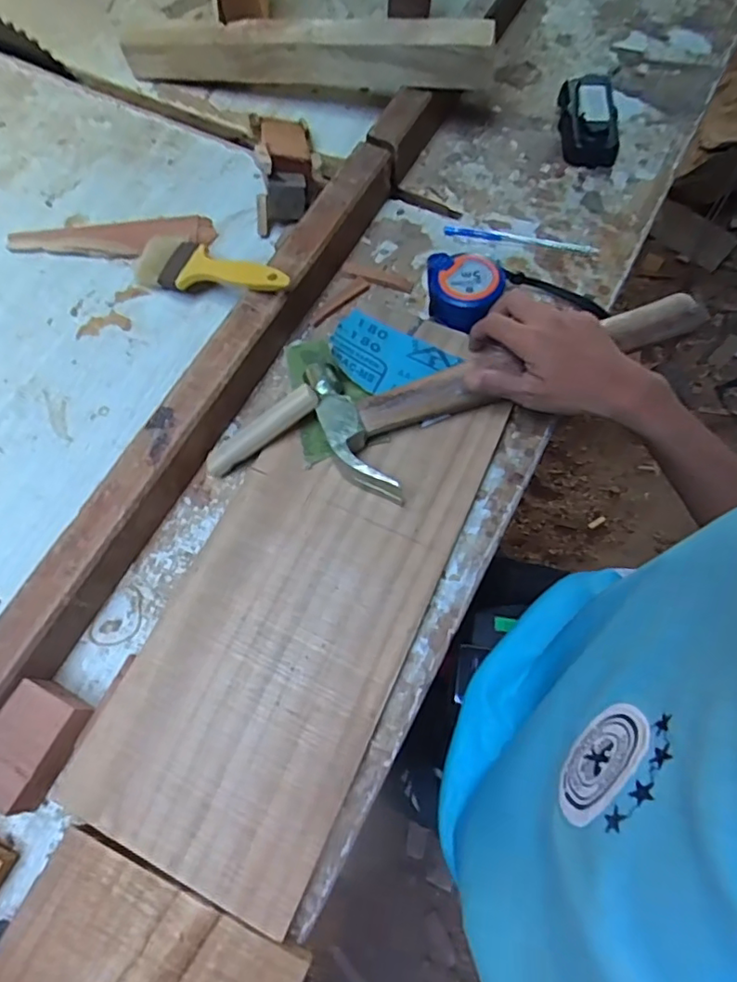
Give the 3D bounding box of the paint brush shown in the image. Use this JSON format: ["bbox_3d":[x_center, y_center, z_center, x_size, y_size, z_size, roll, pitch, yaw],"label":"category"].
[{"bbox_3d":[-0.135,-0.190,0.489,0.177,0.022,0.046,20,69,30],"label":"paint brush"}]

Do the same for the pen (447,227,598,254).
[{"bbox_3d":[0.140,-0.232,0.537,0.139,0.004,0.012,11,69,5],"label":"pen"}]

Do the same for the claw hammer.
[{"bbox_3d":[0.117,-0.089,0.447,0.314,0.031,0.112,-20,69,-8],"label":"claw hammer"}]

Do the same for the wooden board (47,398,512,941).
[{"bbox_3d":[-0.051,0.075,0.410,0.169,0.023,0.354,23,70,10],"label":"wooden board"}]

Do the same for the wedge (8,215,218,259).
[{"bbox_3d":[-0.244,-0.237,0.550,0.192,0.012,0.042,-6,68,-1],"label":"wedge"}]

